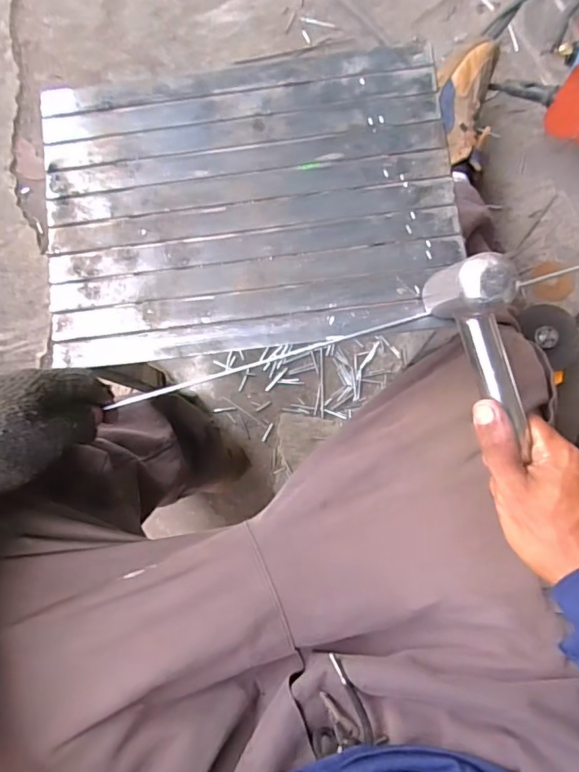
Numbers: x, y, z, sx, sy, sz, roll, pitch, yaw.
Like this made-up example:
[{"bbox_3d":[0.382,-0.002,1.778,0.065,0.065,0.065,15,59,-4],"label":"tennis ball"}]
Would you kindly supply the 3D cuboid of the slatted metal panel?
[{"bbox_3d":[-0.036,-0.156,0.442,0.338,0.013,0.244,-7,82,1],"label":"slatted metal panel"}]

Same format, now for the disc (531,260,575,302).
[{"bbox_3d":[0.405,-0.163,0.797,0.065,0.013,0.063,0,82,2],"label":"disc"}]

